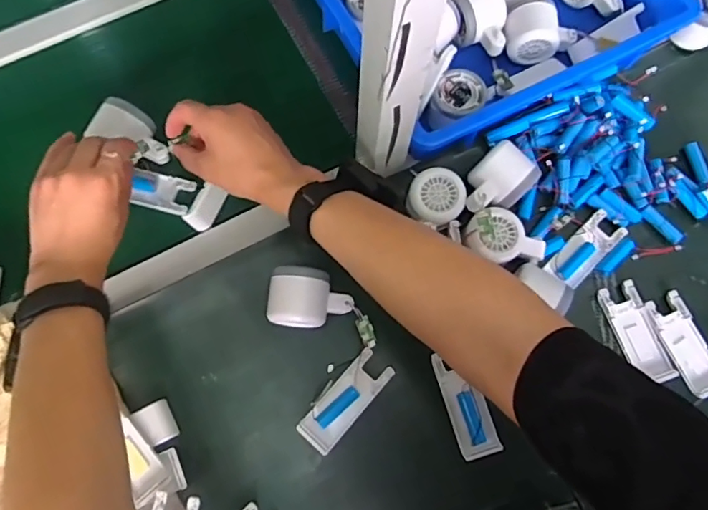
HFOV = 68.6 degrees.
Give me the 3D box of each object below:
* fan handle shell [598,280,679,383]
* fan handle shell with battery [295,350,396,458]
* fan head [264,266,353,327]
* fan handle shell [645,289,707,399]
[{"bbox_3d":[0.293,0.080,0.536,0.040,0.010,0.104,-22,77,-7],"label":"fan handle shell"},{"bbox_3d":[-0.008,0.144,0.514,0.040,0.013,0.103,40,78,9],"label":"fan handle shell with battery"},{"bbox_3d":[-0.043,0.043,0.513,0.080,0.034,0.057,5,75,0],"label":"fan head"},{"bbox_3d":[0.341,0.092,0.533,0.043,0.010,0.105,-23,77,-7],"label":"fan handle shell"}]

